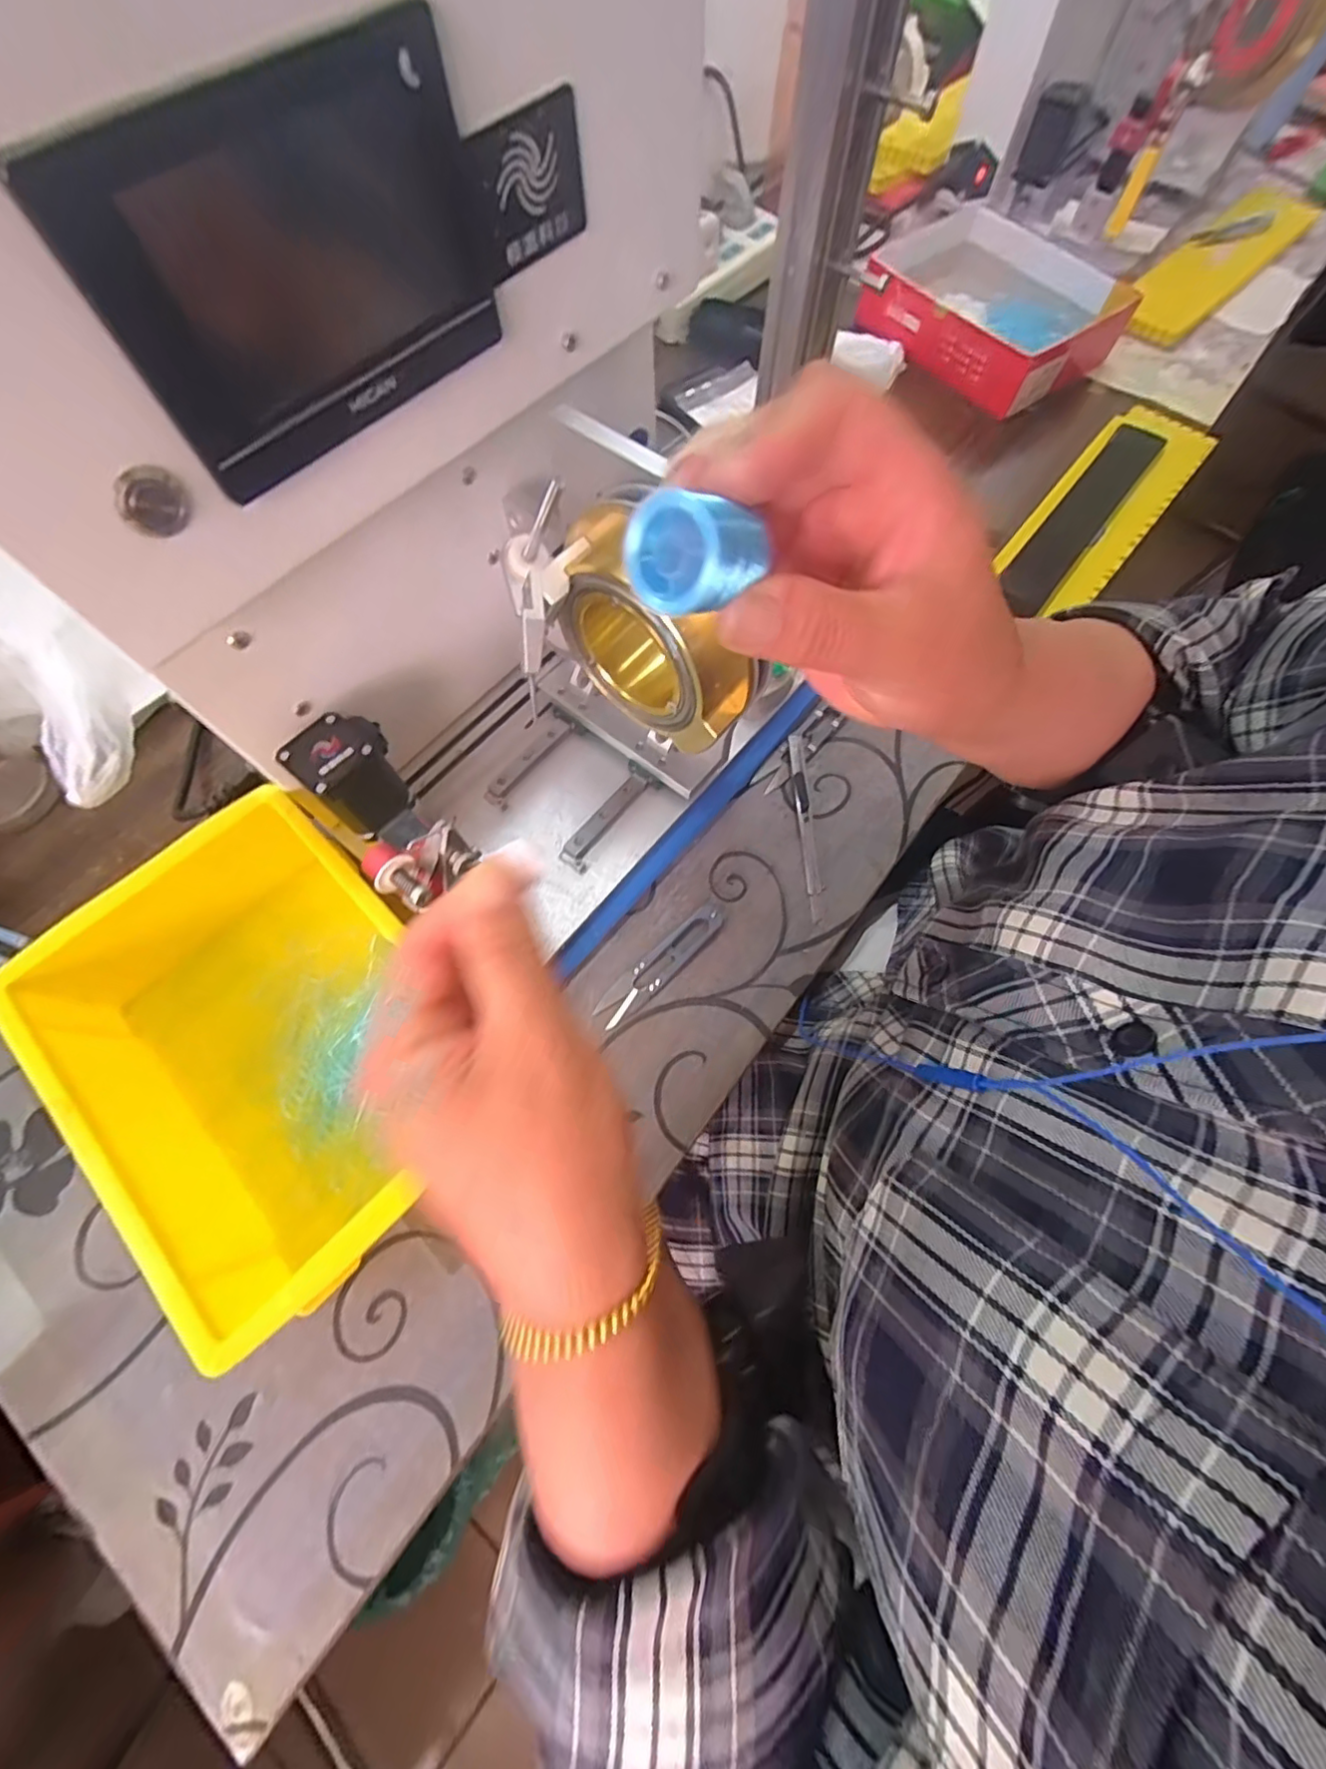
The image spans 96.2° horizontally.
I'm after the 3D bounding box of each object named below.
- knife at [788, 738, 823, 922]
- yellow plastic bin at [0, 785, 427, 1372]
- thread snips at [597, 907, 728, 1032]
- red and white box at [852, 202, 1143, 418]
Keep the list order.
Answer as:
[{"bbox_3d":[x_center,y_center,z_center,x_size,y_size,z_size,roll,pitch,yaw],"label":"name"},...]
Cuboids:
[{"bbox_3d":[0.103,-0.043,0.426,0.010,0.013,0.139,-3,71,-2],"label":"knife"},{"bbox_3d":[-0.221,0.080,0.337,0.177,0.070,0.260,-43,77,-14],"label":"yellow plastic bin"},{"bbox_3d":[0.000,0.051,0.389,0.105,0.005,0.022,-41,76,-13],"label":"thread snips"},{"bbox_3d":[0.338,-0.589,0.608,0.197,0.066,0.218,-43,77,-12],"label":"red and white box"}]

